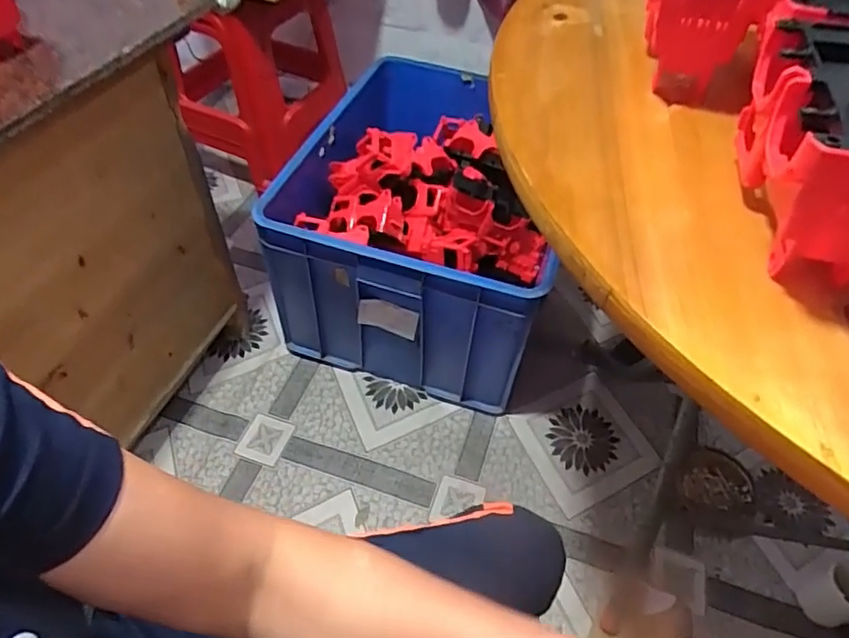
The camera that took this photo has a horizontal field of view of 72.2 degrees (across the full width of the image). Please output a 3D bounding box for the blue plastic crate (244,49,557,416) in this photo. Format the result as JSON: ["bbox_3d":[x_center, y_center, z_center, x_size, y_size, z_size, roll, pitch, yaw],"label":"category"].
[{"bbox_3d":[0.012,-0.202,1.209,0.496,0.353,0.630,14,49,9],"label":"blue plastic crate"}]

